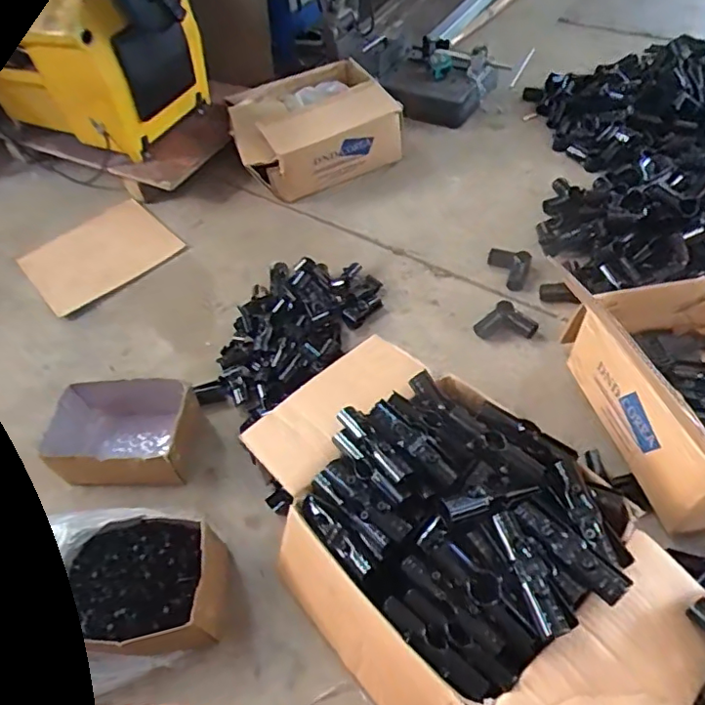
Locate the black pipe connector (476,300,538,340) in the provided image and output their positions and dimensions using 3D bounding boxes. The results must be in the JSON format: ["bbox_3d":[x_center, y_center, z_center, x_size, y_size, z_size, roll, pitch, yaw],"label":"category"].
[{"bbox_3d":[0.268,-0.050,0.996,0.086,0.031,0.091,-29,54,-15],"label":"black pipe connector"}]

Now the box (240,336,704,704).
[{"bbox_3d":[0.112,0.236,0.692,0.331,0.190,0.556,-39,57,-21],"label":"box"}]

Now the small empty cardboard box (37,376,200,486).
[{"bbox_3d":[-0.359,0.132,0.898,0.213,0.102,0.144,-2,52,6],"label":"small empty cardboard box"}]

